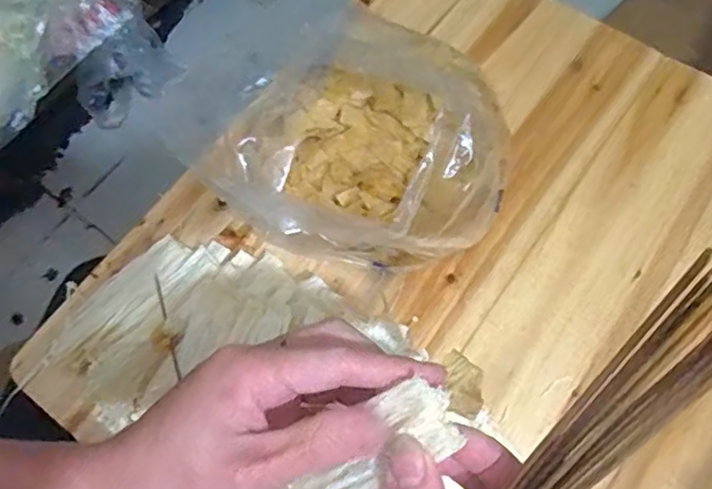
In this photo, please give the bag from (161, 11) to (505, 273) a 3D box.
[{"bbox_3d":[0.007,-0.088,0.613,0.257,0.101,0.253,-37,72,-13],"label":"bag"}]

